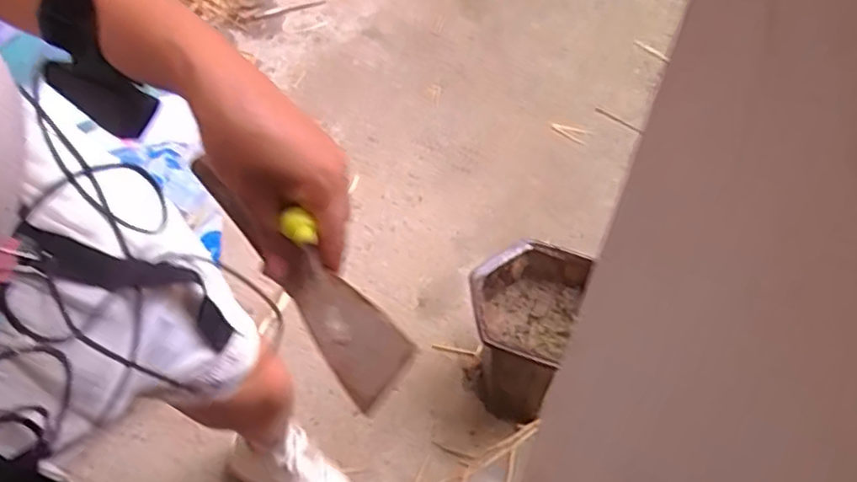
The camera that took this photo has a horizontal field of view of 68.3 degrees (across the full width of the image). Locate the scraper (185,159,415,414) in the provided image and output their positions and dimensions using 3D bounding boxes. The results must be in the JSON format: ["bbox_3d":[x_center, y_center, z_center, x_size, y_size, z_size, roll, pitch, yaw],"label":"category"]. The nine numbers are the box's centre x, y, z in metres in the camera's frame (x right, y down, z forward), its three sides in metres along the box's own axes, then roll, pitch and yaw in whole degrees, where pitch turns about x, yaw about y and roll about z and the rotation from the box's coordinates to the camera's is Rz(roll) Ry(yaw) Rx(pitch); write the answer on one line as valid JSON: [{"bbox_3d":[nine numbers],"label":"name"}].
[{"bbox_3d":[-0.078,0.011,0.359,0.189,0.008,0.043,46,108,23],"label":"scraper"}]

